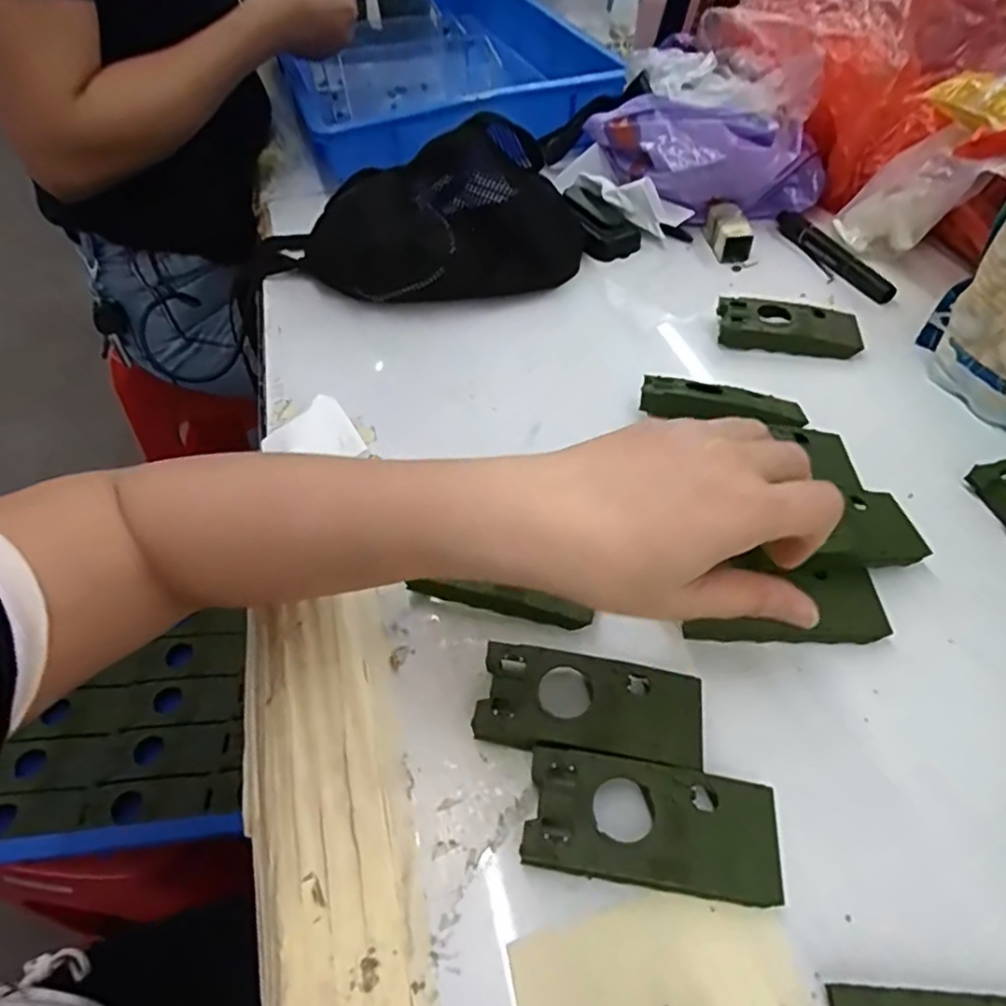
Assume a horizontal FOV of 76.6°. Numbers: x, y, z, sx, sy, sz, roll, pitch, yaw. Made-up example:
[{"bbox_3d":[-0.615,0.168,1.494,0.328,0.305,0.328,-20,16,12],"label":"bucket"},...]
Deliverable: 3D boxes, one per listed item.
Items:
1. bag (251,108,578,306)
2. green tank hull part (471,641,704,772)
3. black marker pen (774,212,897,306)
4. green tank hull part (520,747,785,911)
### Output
[{"bbox_3d":[-0.080,-0.244,0.541,0.293,0.089,0.121,-2,50,0],"label":"bag"},{"bbox_3d":[0.042,0.098,0.306,0.103,0.021,0.048,6,51,7],"label":"green tank hull part"},{"bbox_3d":[0.289,-0.219,0.564,0.023,0.019,0.143,-17,52,-12],"label":"black marker pen"},{"bbox_3d":[0.063,0.138,0.272,0.103,0.020,0.047,6,51,7],"label":"green tank hull part"}]

